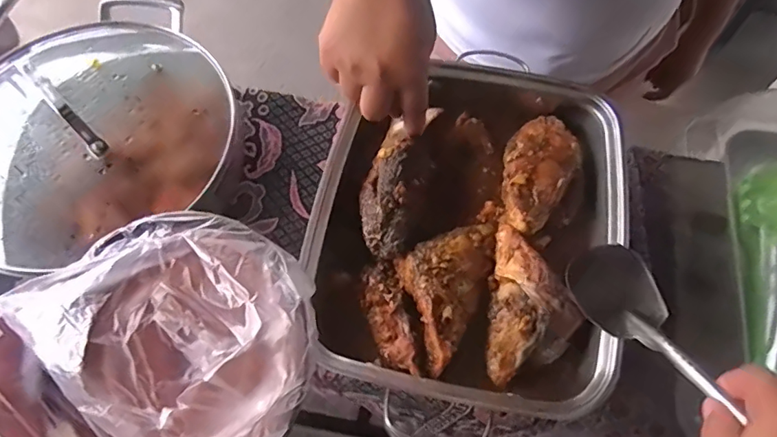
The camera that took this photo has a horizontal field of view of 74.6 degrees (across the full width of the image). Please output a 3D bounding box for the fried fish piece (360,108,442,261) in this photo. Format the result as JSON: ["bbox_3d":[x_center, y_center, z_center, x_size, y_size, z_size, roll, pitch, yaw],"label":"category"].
[{"bbox_3d":[0.003,-0.031,0.502,0.054,0.037,0.148,15,63,8],"label":"fried fish piece"}]

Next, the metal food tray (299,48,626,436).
[{"bbox_3d":[0.072,0.007,0.482,0.272,0.063,0.375,12,63,6],"label":"metal food tray"}]

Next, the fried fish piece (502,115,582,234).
[{"bbox_3d":[0.149,-0.049,0.517,0.070,0.031,0.134,30,66,15],"label":"fried fish piece"}]

